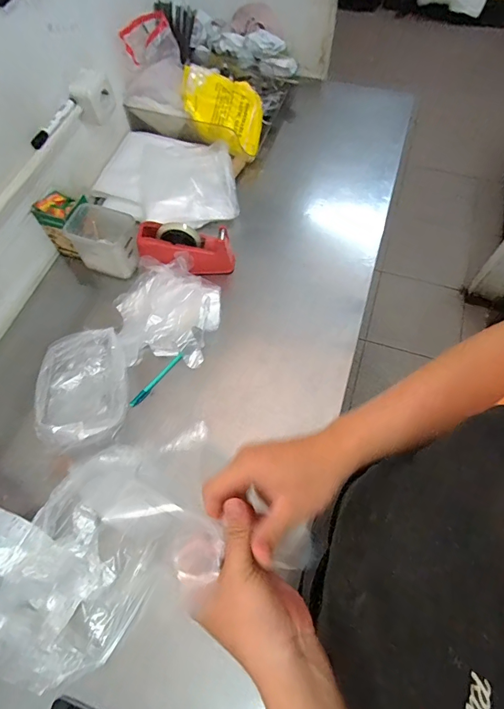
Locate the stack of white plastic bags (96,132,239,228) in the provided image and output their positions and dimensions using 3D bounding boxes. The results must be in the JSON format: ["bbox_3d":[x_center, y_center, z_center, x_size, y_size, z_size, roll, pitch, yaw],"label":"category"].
[{"bbox_3d":[-0.191,-0.428,0.949,0.345,0.057,0.253,14,65,7],"label":"stack of white plastic bags"}]

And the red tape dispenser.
[{"bbox_3d":[-0.135,-0.221,0.822,0.202,0.111,0.071,13,63,-12],"label":"red tape dispenser"}]

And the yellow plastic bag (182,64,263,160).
[{"bbox_3d":[-0.073,-0.607,0.974,0.199,0.117,0.131,16,65,8],"label":"yellow plastic bag"}]

